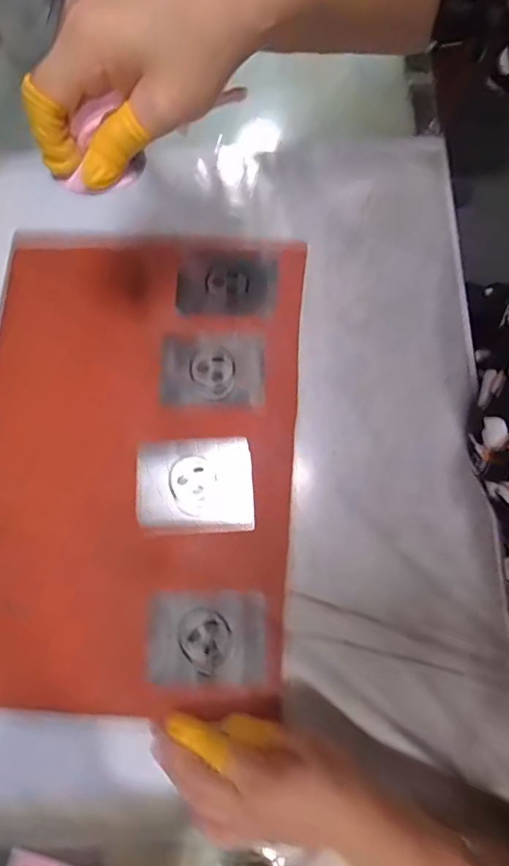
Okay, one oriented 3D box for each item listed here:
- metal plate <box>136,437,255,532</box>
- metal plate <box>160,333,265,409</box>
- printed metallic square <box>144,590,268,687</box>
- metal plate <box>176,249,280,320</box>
[{"bbox_3d":[-0.048,0.042,0.375,0.090,0.004,0.072,-3,78,0],"label":"metal plate"},{"bbox_3d":[-0.034,-0.053,0.391,0.085,0.004,0.062,4,78,1],"label":"metal plate"},{"bbox_3d":[-0.035,0.150,0.348,0.087,0.004,0.063,0,72,-1],"label":"printed metallic square"},{"bbox_3d":[-0.022,-0.129,0.404,0.083,0.006,0.059,6,81,-1],"label":"metal plate"}]

